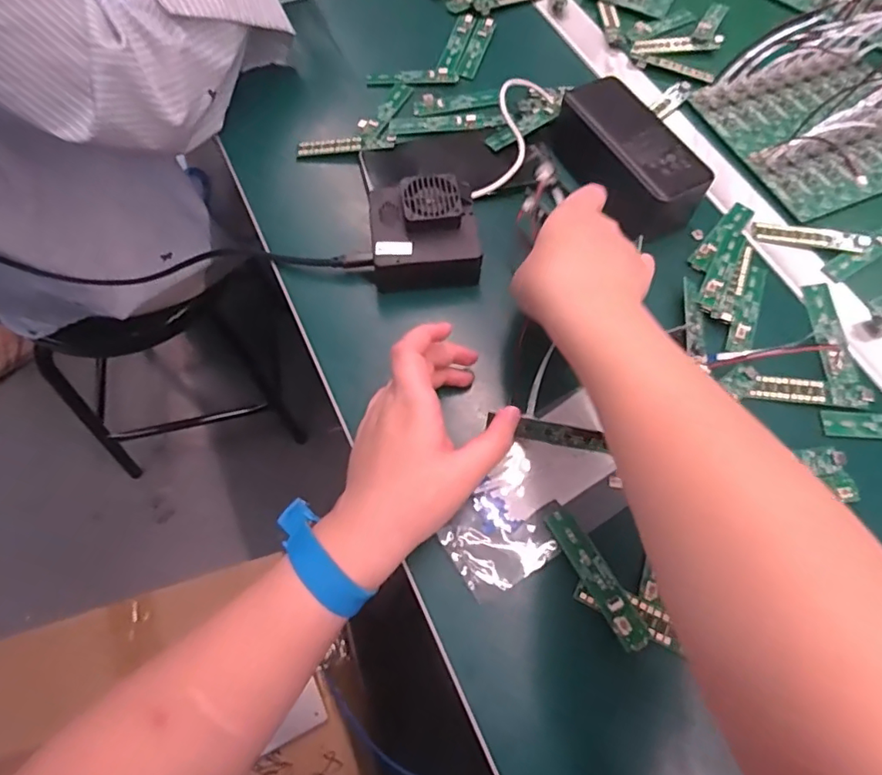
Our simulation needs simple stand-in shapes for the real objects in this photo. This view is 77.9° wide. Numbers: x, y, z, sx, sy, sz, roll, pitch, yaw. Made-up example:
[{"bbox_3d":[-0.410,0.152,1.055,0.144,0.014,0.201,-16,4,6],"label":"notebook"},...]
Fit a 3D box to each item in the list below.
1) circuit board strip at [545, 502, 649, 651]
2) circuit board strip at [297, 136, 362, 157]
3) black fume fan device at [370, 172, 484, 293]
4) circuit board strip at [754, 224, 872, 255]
[{"bbox_3d":[0.090,0.109,0.318,0.017,0.005,0.086,-28,62,-6],"label":"circuit board strip"},{"bbox_3d":[-0.094,-0.204,0.461,0.053,0.005,0.013,-7,86,0],"label":"circuit board strip"},{"bbox_3d":[-0.010,-0.113,0.396,0.081,0.041,0.083,0,64,-2],"label":"black fume fan device"},{"bbox_3d":[0.293,-0.120,0.433,0.086,0.004,0.018,9,74,7],"label":"circuit board strip"}]

